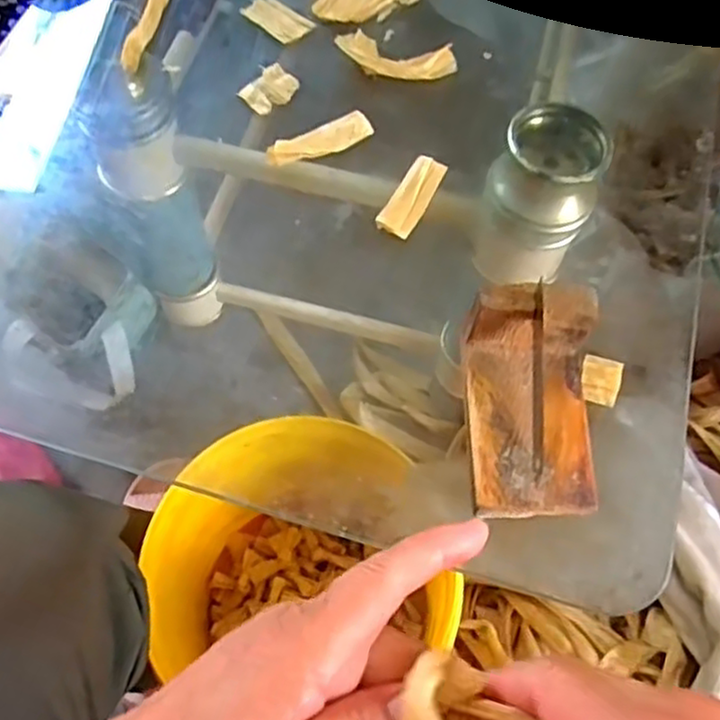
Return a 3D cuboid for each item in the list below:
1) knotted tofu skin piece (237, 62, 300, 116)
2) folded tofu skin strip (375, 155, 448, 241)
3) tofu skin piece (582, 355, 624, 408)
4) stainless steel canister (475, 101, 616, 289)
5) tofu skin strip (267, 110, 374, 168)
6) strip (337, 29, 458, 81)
[{"bbox_3d":[-0.060,-0.185,0.487,0.028,0.008,0.040,37,69,16],"label":"knotted tofu skin piece"},{"bbox_3d":[0.033,-0.103,0.448,0.023,0.008,0.061,24,66,11],"label":"folded tofu skin strip"},{"bbox_3d":[0.135,0.011,0.400,0.021,0.006,0.030,19,65,8],"label":"tofu skin piece"},{"bbox_3d":[0.132,-0.115,0.536,0.075,0.128,0.071,17,64,8],"label":"stainless steel canister"},{"bbox_3d":[-0.026,-0.141,0.460,0.073,0.005,0.020,-31,92,-21],"label":"tofu skin strip"},{"bbox_3d":[0.025,-0.212,0.500,0.082,0.014,0.033,16,64,7],"label":"strip"}]

